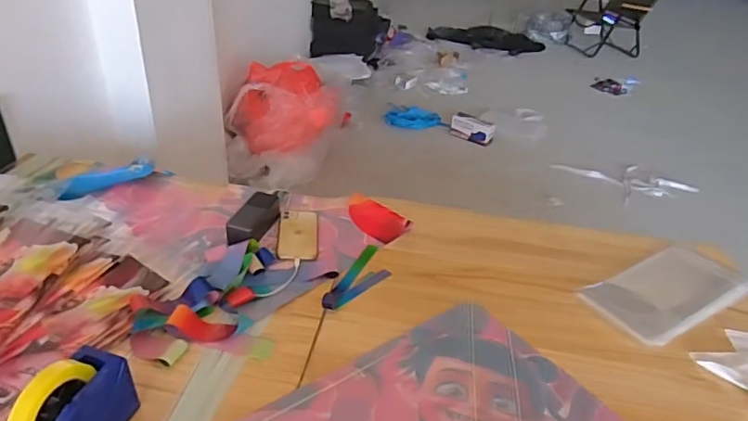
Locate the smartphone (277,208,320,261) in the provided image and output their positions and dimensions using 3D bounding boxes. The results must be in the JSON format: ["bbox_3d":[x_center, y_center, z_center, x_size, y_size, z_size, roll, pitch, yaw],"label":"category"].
[{"bbox_3d":[-0.148,0.045,1.058,0.078,0.007,0.160,1,33,-6],"label":"smartphone"}]

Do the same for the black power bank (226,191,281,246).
[{"bbox_3d":[-0.233,0.015,1.053,0.057,0.049,0.150,14,35,11],"label":"black power bank"}]

